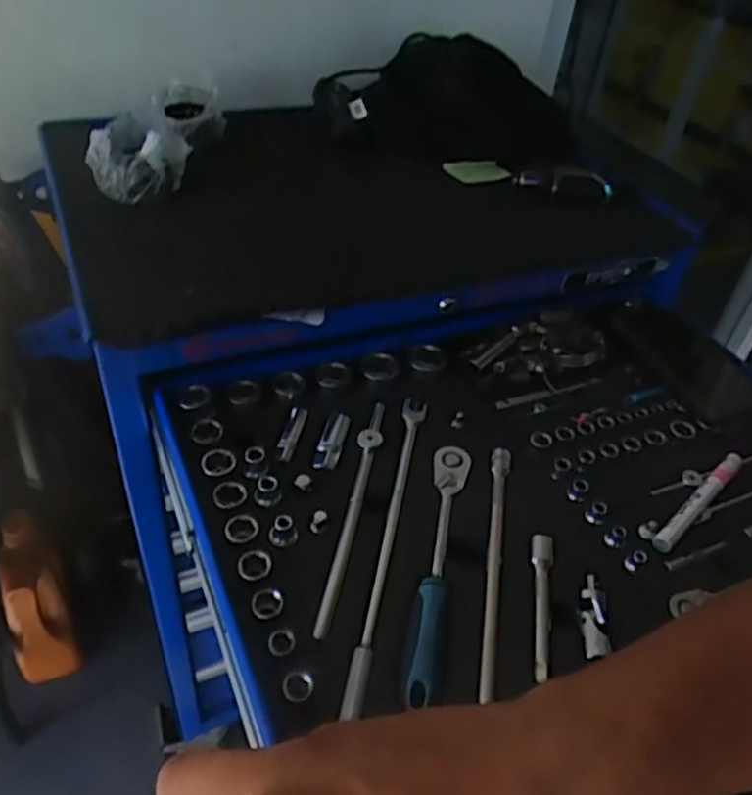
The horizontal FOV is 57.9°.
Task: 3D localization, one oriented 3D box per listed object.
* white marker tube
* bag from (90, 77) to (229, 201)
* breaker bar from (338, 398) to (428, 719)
[{"bbox_3d":[0.281,0.089,0.591,0.143,0.018,0.016,-31,54,-34],"label":"white marker tube"},{"bbox_3d":[-0.254,-0.307,0.812,0.087,0.066,0.238,8,43,1],"label":"bag"},{"bbox_3d":[0.013,0.104,0.549,0.020,0.016,0.304,10,43,4],"label":"breaker bar"}]

